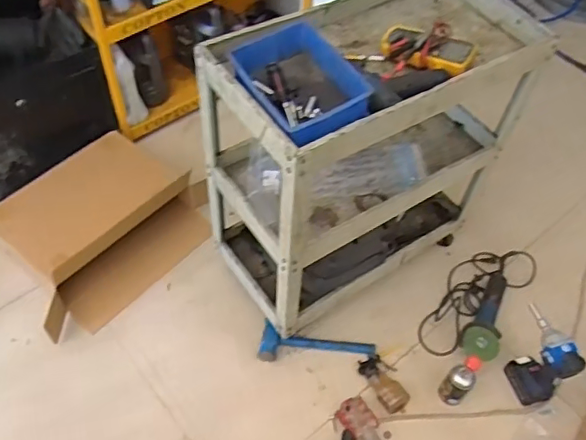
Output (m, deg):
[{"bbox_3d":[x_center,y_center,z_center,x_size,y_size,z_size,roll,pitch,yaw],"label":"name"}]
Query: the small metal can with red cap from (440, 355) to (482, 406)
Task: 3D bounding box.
[{"bbox_3d":[0.403,0.385,1.353,0.059,0.177,0.060,2,55,-2],"label":"small metal can with red cap"}]

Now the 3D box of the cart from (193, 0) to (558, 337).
[{"bbox_3d":[0.159,-0.161,1.376,0.665,0.706,0.367,-28,59,-22],"label":"cart"}]

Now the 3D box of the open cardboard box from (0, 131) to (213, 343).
[{"bbox_3d":[-0.573,0.004,1.652,0.462,0.146,0.568,38,61,21],"label":"open cardboard box"}]

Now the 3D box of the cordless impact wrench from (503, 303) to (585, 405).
[{"bbox_3d":[0.592,0.322,1.382,0.073,0.241,0.195,-14,57,-13],"label":"cordless impact wrench"}]

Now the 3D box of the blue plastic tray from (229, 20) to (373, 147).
[{"bbox_3d":[0.005,-0.244,1.029,0.179,0.080,0.270,-23,57,-19],"label":"blue plastic tray"}]

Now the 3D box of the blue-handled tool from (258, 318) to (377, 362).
[{"bbox_3d":[0.067,0.331,1.465,0.306,0.065,0.092,8,55,2],"label":"blue-handled tool"}]

